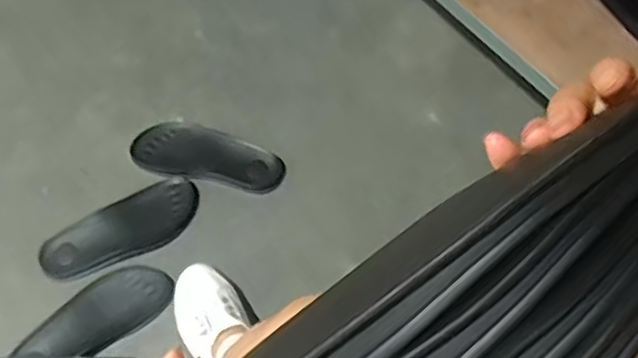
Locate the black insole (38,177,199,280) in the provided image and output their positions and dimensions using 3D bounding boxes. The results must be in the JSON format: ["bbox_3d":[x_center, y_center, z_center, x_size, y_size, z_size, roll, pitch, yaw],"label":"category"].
[{"bbox_3d":[-0.291,0.069,0.989,0.233,0.025,0.099,-25,63,-13],"label":"black insole"}]

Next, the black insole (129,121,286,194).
[{"bbox_3d":[-0.171,-0.035,1.044,0.234,0.014,0.092,14,61,9],"label":"black insole"}]

